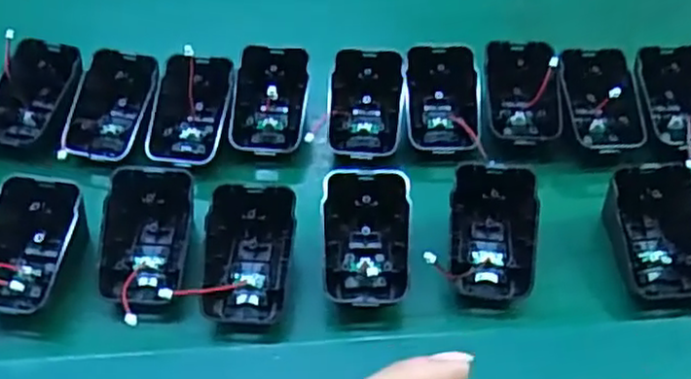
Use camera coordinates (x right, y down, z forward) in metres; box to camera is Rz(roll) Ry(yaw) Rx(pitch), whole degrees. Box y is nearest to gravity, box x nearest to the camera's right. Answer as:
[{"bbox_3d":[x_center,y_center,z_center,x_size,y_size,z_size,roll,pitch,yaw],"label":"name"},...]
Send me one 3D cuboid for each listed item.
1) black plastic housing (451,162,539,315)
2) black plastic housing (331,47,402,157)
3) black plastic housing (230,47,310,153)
[{"bbox_3d":[0.078,0.024,0.383,0.043,0.029,0.074,0,85,4],"label":"black plastic housing"},{"bbox_3d":[0.012,-0.053,0.448,0.044,0.023,0.069,2,79,5],"label":"black plastic housing"},{"bbox_3d":[-0.046,-0.055,0.446,0.043,0.014,0.067,7,82,1],"label":"black plastic housing"}]

